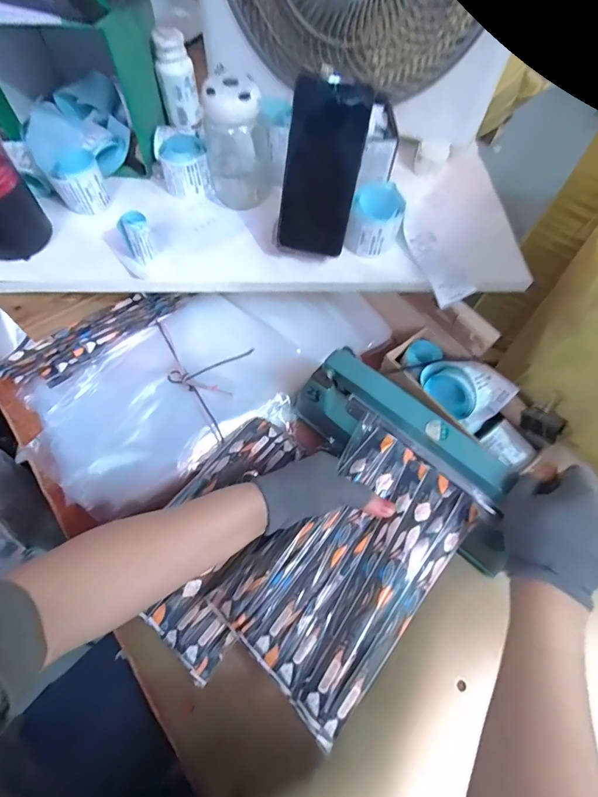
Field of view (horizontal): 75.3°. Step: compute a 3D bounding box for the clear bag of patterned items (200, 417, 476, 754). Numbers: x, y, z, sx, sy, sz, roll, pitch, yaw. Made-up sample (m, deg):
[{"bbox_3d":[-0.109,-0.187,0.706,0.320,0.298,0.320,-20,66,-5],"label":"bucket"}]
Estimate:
[{"bbox_3d":[0.050,0.147,0.364,0.143,0.033,0.236,40,69,15],"label":"clear bag of patterned items"}]

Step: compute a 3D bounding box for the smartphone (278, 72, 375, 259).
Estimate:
[{"bbox_3d":[0.024,-0.235,0.413,0.074,0.160,0.007,10,39,-2],"label":"smartphone"}]

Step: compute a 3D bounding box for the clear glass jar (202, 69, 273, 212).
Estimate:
[{"bbox_3d":[-0.076,-0.318,0.474,0.080,0.135,0.083,-8,65,-6],"label":"clear glass jar"}]

